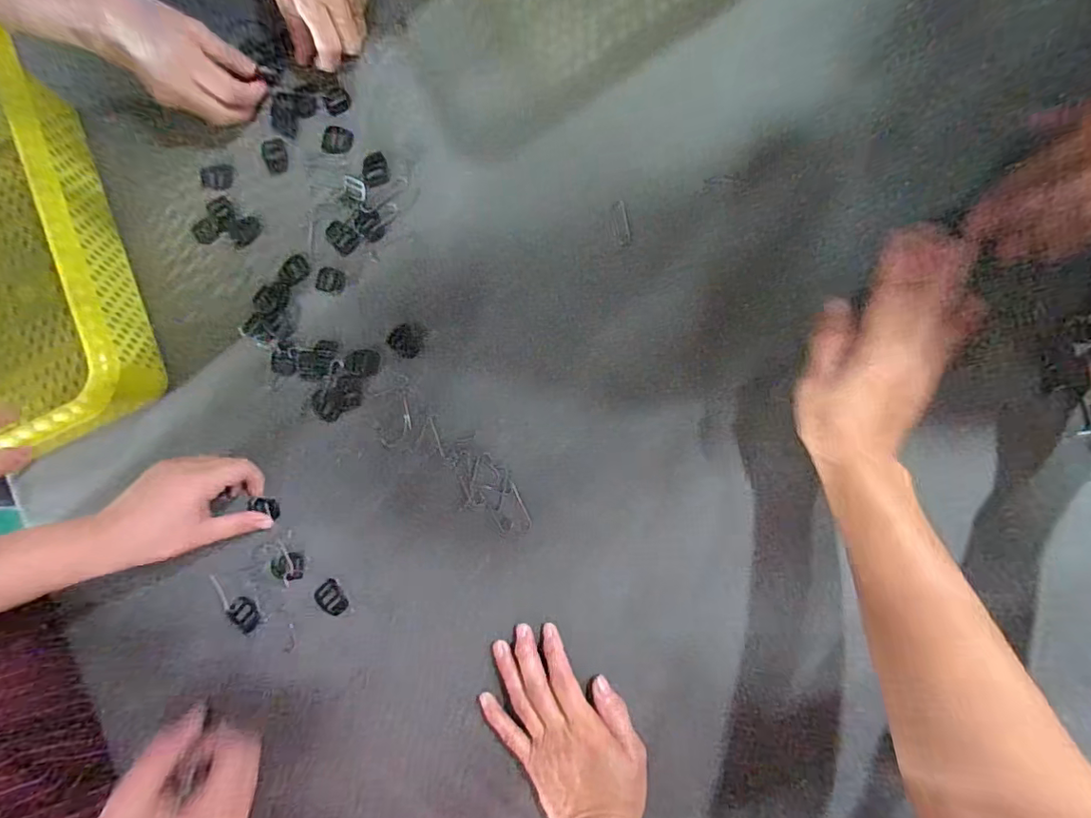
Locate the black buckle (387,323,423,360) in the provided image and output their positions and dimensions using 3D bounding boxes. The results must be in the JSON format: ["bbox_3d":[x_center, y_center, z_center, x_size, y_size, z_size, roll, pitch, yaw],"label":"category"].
[{"bbox_3d":[-0.118,-0.058,0.447,0.030,0.004,0.026,41,93,9],"label":"black buckle"}]

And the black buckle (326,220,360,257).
[{"bbox_3d":[-0.178,-0.150,0.462,0.032,0.004,0.022,43,93,9],"label":"black buckle"}]

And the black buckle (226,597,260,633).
[{"bbox_3d":[-0.254,0.172,0.446,0.027,0.006,0.023,44,93,9],"label":"black buckle"}]

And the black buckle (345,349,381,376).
[{"bbox_3d":[-0.157,-0.040,0.454,0.031,0.004,0.023,3,87,9],"label":"black buckle"}]

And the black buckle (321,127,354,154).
[{"bbox_3d":[-0.187,-0.241,0.476,0.029,0.004,0.025,16,89,9],"label":"black buckle"}]

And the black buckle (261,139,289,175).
[{"bbox_3d":[-0.244,-0.228,0.477,0.021,0.004,0.031,-13,84,7],"label":"black buckle"}]

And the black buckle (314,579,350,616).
[{"bbox_3d":[-0.179,0.158,0.442,0.023,0.004,0.029,-39,82,4],"label":"black buckle"}]

